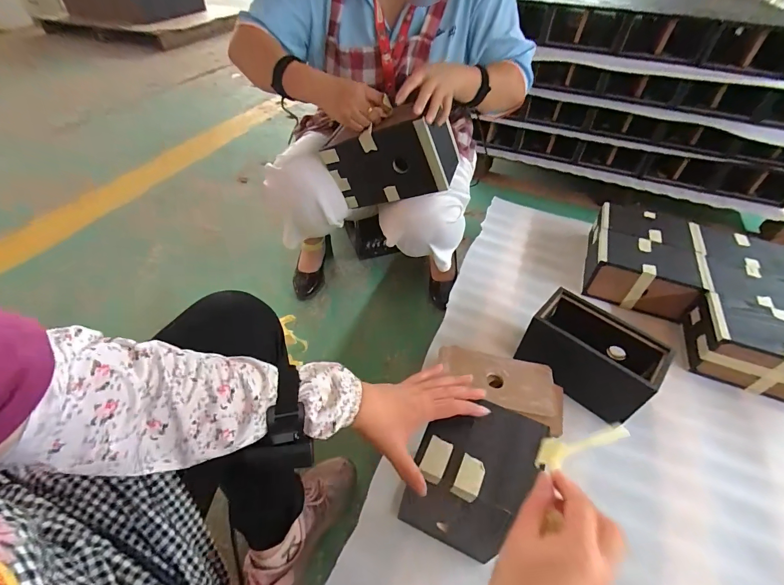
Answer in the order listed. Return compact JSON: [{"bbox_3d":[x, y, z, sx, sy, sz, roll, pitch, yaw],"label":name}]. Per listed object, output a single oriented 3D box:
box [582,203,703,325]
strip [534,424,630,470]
[{"bbox_3d":[0.615,-0.083,0.939,0.219,0.122,0.282,17,48,13],"label":"box"},{"bbox_3d":[0.173,0.141,0.344,0.084,0.016,0.029,-23,46,11],"label":"strip"}]

